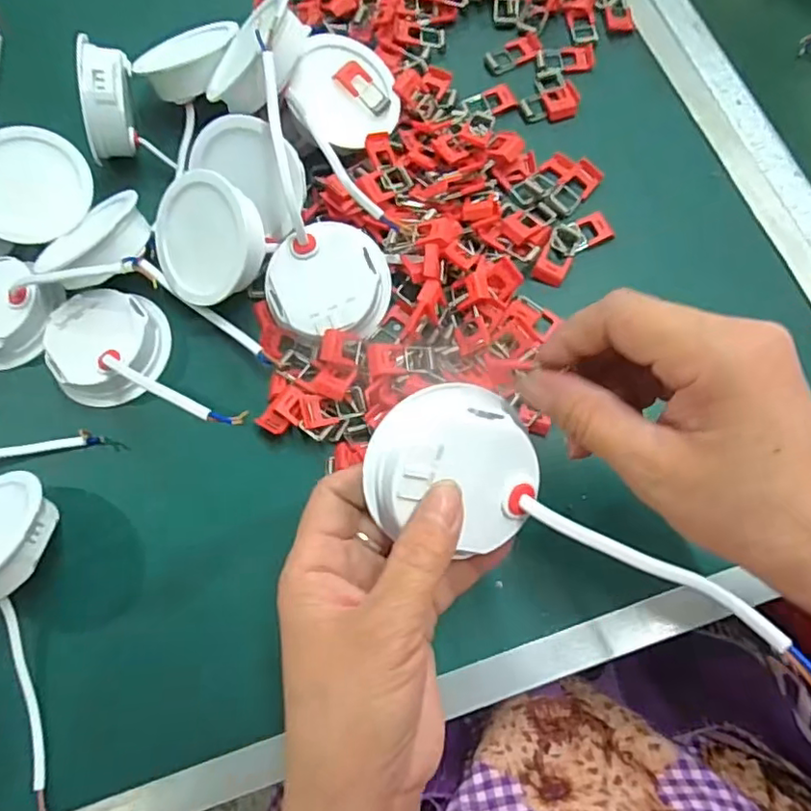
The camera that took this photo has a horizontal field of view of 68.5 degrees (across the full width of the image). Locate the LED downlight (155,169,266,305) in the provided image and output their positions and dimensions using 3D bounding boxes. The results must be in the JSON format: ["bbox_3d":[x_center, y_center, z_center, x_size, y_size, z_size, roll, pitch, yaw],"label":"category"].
[{"bbox_3d":[-0.113,-0.096,0.342,0.070,0.025,0.069,5,105,28],"label":"LED downlight"}]

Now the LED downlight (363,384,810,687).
[{"bbox_3d":[0.061,0.046,0.218,0.165,0.035,0.061,28,79,13],"label":"LED downlight"}]

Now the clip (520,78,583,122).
[{"bbox_3d":[0.096,-0.195,0.388,0.037,0.006,0.025,-21,74,-2],"label":"clip"}]

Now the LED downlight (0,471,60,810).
[{"bbox_3d":[-0.213,0.115,0.301,0.067,0.042,0.157,-2,74,3],"label":"LED downlight"}]

